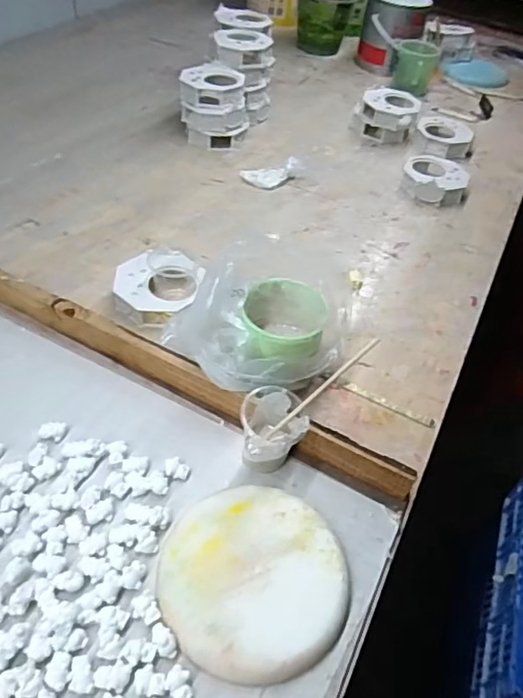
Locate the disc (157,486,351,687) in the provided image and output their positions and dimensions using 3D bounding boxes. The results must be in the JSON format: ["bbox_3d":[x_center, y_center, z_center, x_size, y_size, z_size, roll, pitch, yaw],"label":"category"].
[{"bbox_3d":[-0.007,0.198,0.478,0.156,0.020,0.161,3,47,-3],"label":"disc"}]

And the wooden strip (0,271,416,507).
[{"bbox_3d":[-0.111,0.022,0.616,0.585,0.043,0.023,24,49,16],"label":"wooden strip"}]

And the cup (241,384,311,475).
[{"bbox_3d":[0.010,0.082,0.555,0.062,0.075,0.061,3,47,-3],"label":"cup"}]

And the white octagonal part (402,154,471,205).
[{"bbox_3d":[0.321,-0.312,1.000,0.116,0.042,0.114,22,48,14],"label":"white octagonal part"}]

